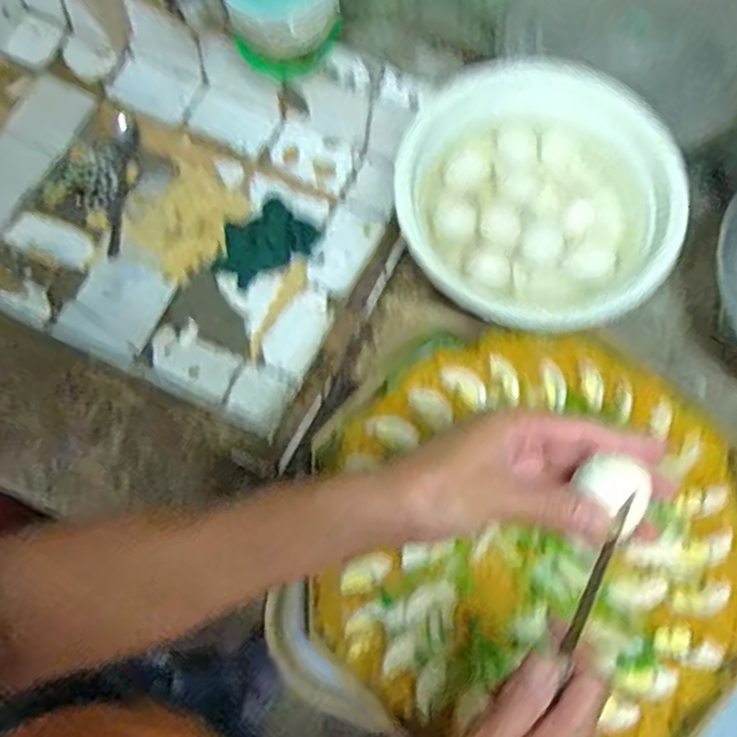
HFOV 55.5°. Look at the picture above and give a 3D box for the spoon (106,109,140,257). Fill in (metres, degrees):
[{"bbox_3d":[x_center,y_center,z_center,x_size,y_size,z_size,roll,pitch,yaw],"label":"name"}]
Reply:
[{"bbox_3d":[-0.301,-0.225,0.842,0.033,0.013,0.197,3,71,-1],"label":"spoon"}]

